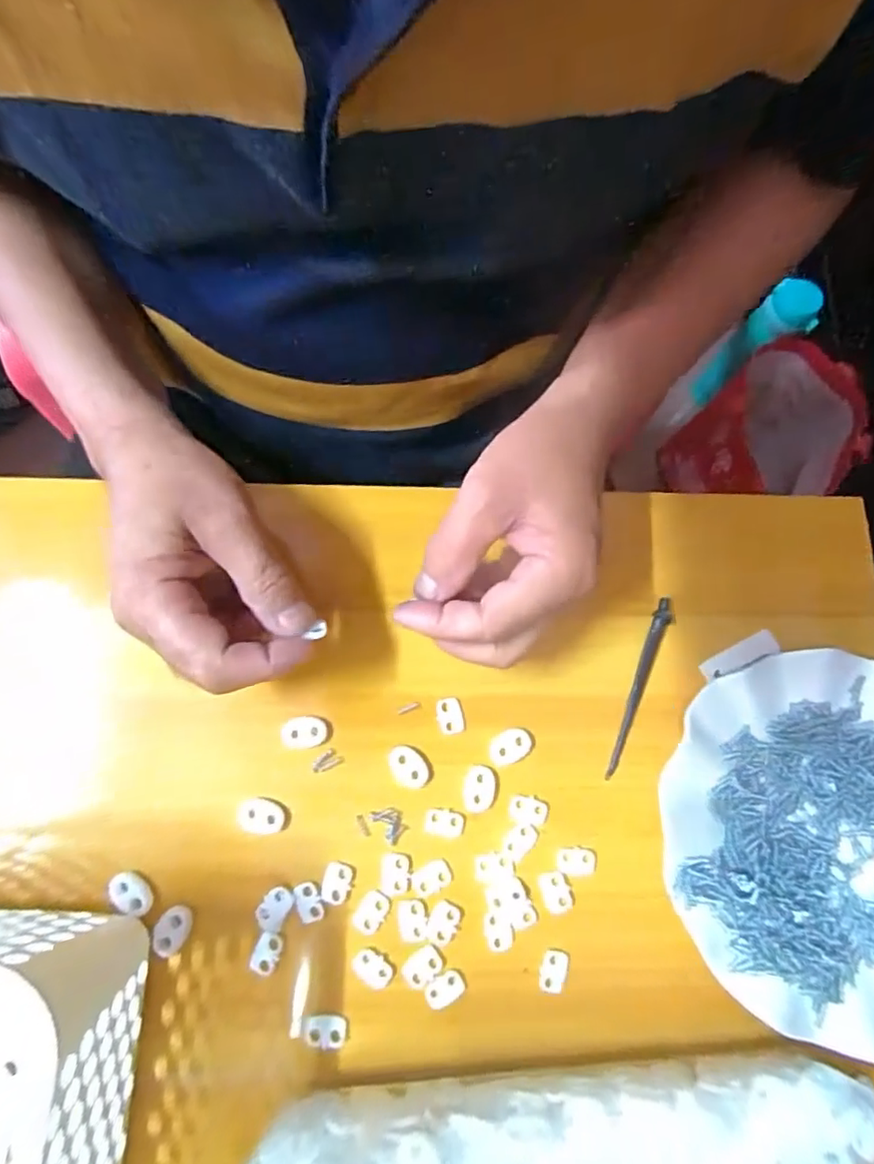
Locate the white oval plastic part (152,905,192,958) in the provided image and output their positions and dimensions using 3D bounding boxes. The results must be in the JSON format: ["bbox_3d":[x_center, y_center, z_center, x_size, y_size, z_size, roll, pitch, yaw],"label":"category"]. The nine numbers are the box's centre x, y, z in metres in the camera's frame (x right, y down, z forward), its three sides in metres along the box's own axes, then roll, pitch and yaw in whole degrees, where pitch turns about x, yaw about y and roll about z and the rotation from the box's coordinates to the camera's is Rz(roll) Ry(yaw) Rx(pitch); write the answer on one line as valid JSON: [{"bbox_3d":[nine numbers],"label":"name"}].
[{"bbox_3d":[-0.128,0.170,0.283,0.015,0.007,0.021,7,77,-1],"label":"white oval plastic part"}]

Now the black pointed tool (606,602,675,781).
[{"bbox_3d":[0.112,0.058,0.322,0.010,0.009,0.102,22,77,2],"label":"black pointed tool"}]

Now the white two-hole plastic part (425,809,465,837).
[{"bbox_3d":[0.004,0.125,0.301,0.019,0.004,0.012,10,77,-1],"label":"white two-hole plastic part"}]

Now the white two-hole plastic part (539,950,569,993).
[{"bbox_3d":[0.058,0.194,0.290,0.013,0.004,0.019,14,77,0],"label":"white two-hole plastic part"}]

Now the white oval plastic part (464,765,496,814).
[{"bbox_3d":[0.023,0.109,0.305,0.016,0.004,0.023,10,77,-1],"label":"white oval plastic part"}]

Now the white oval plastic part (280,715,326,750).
[{"bbox_3d":[-0.070,0.079,0.308,0.023,0.004,0.016,-6,78,-4],"label":"white oval plastic part"}]

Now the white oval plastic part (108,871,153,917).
[{"bbox_3d":[-0.149,0.152,0.285,0.023,0.007,0.014,44,79,7],"label":"white oval plastic part"}]

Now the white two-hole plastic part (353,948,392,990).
[{"bbox_3d":[-0.032,0.190,0.285,0.020,0.004,0.014,38,78,6],"label":"white two-hole plastic part"}]

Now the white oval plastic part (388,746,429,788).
[{"bbox_3d":[-0.015,0.098,0.306,0.024,0.004,0.017,43,79,7],"label":"white oval plastic part"}]

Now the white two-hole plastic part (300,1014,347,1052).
[{"bbox_3d":[-0.054,0.216,0.279,0.021,0.004,0.015,5,77,-2],"label":"white two-hole plastic part"}]

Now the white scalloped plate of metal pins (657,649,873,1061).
[{"bbox_3d":[0.203,0.130,0.295,0.177,0.022,0.178,1,77,-3],"label":"white scalloped plate of metal pins"}]

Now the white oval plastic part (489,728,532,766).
[{"bbox_3d":[0.039,0.088,0.311,0.024,0.004,0.016,-28,80,-9],"label":"white oval plastic part"}]

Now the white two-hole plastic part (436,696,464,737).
[{"bbox_3d":[0.007,0.072,0.314,0.014,0.004,0.019,-9,78,-5],"label":"white two-hole plastic part"}]

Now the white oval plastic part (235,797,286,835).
[{"bbox_3d":[-0.090,0.120,0.299,0.024,0.004,0.016,11,77,-1],"label":"white oval plastic part"}]

